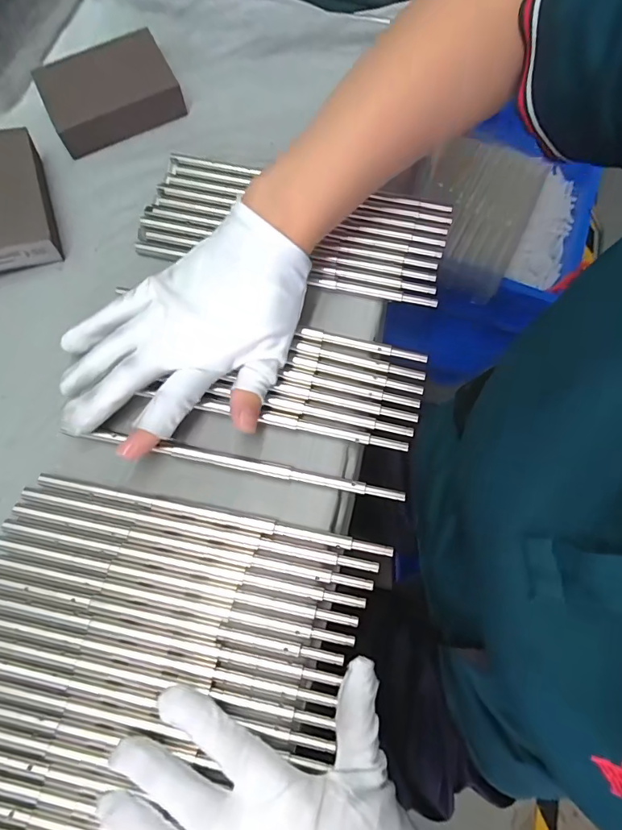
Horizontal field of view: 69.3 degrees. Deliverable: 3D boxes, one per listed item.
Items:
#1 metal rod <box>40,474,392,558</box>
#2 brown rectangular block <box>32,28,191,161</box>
[{"bbox_3d":[-0.059,0.057,0.262,0.210,0.004,0.007,11,73,4],"label":"metal rod"},{"bbox_3d":[-0.154,-0.248,0.346,0.095,0.023,0.069,-26,74,-7],"label":"brown rectangular block"}]

